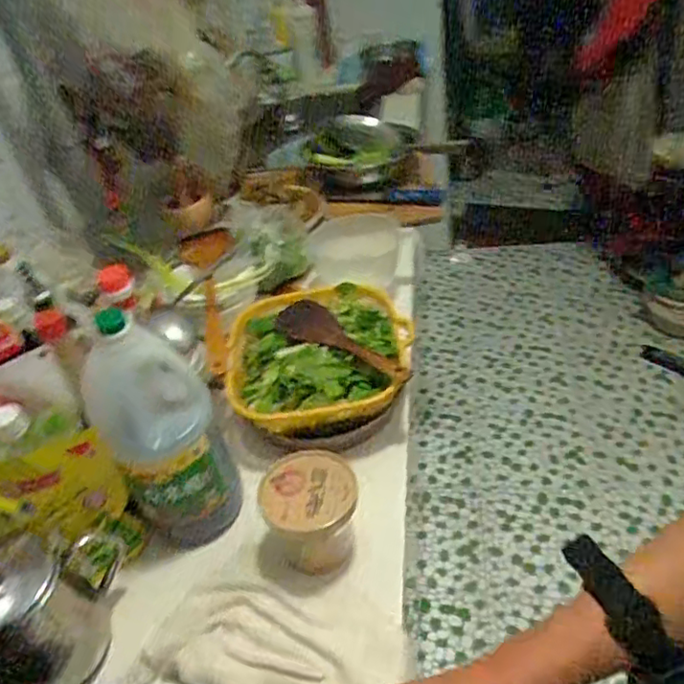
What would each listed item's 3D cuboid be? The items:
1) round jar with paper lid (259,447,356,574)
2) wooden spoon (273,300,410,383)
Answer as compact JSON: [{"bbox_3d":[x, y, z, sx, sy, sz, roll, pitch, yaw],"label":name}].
[{"bbox_3d":[-0.033,0.176,0.654,0.096,0.088,0.093,-4,38,3],"label":"round jar with paper lid"},{"bbox_3d":[0.007,-0.007,0.789,0.195,0.032,0.052,19,48,31],"label":"wooden spoon"}]

